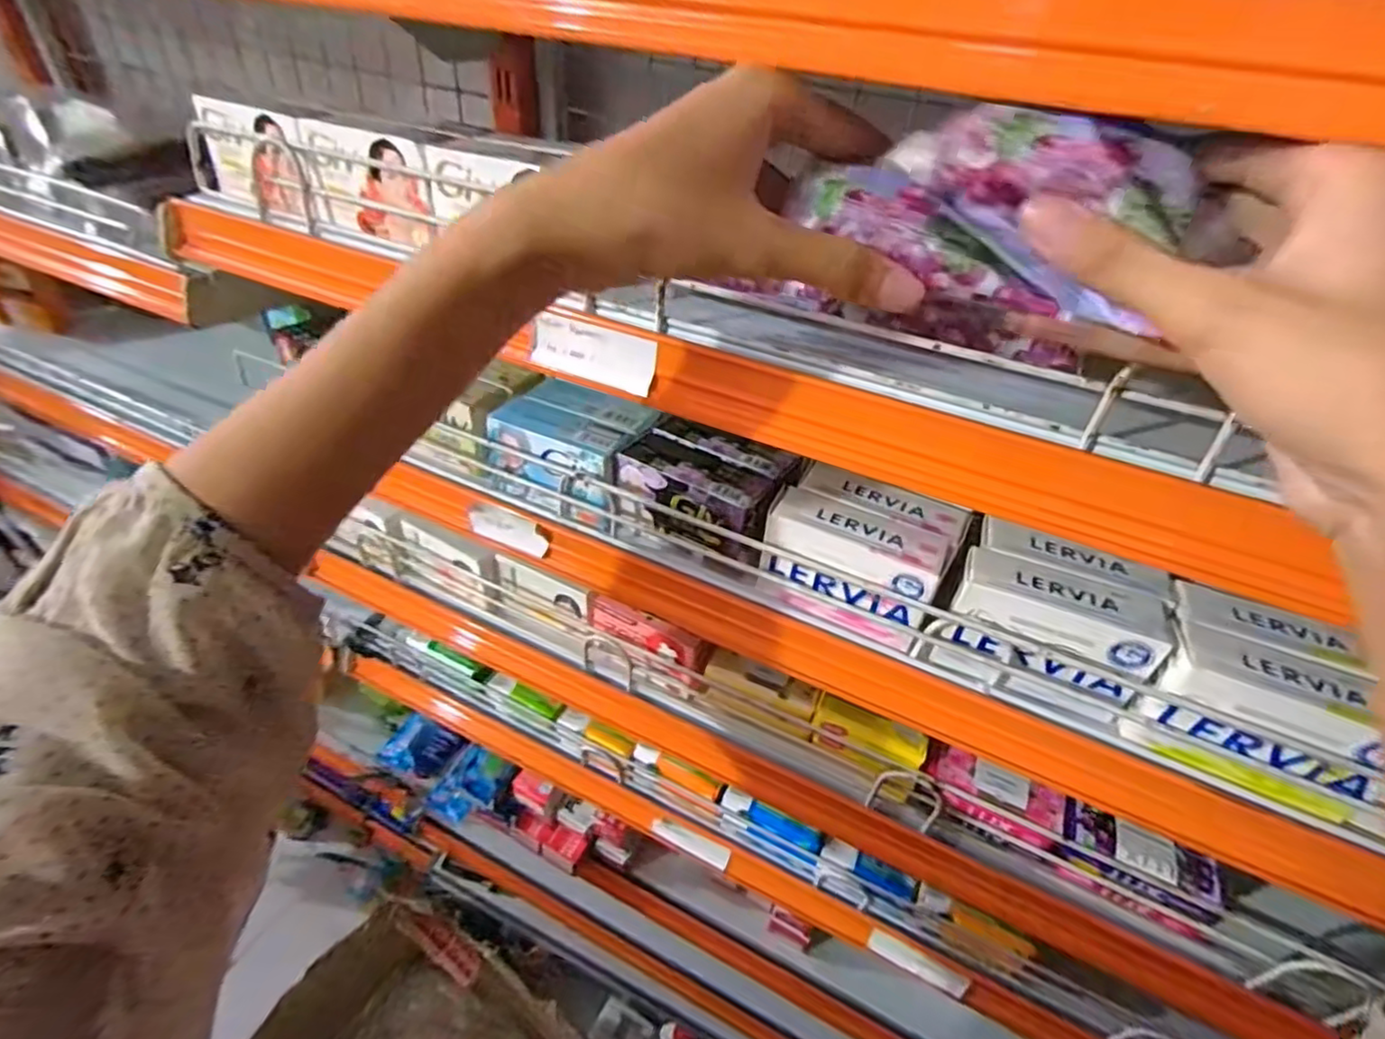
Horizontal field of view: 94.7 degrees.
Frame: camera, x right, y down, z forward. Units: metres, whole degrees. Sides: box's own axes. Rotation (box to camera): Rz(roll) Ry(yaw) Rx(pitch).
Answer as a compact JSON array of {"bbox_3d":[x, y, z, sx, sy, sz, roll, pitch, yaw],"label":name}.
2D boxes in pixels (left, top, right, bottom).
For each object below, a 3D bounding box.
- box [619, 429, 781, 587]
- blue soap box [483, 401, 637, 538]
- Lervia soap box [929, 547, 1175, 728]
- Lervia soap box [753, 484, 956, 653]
[{"bbox_3d":[0.002,-0.009,0.403,0.101,0.056,0.044,19,42,16],"label":"box"},{"bbox_3d":[-0.090,-0.038,0.425,0.097,0.058,0.039,17,41,14],"label":"blue soap box"},{"bbox_3d":[0.184,0.061,0.335,0.095,0.062,0.035,18,41,14],"label":"Lervia soap box"},{"bbox_3d":[0.089,0.027,0.365,0.093,0.062,0.034,21,42,18],"label":"Lervia soap box"}]

